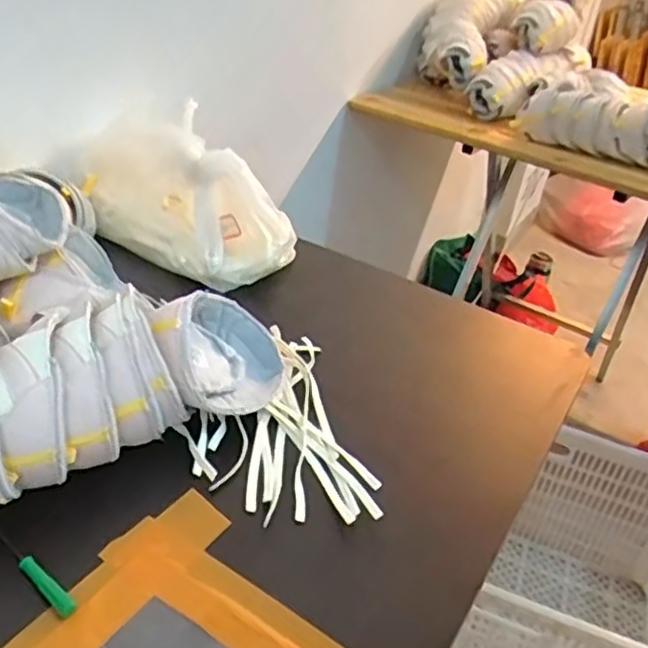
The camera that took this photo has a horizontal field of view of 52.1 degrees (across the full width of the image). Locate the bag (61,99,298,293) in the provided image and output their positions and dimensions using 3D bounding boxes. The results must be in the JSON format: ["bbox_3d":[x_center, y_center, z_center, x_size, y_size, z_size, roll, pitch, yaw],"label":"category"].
[{"bbox_3d":[-0.157,-0.141,0.742,0.147,0.102,0.261,-23,44,-37],"label":"bag"}]

